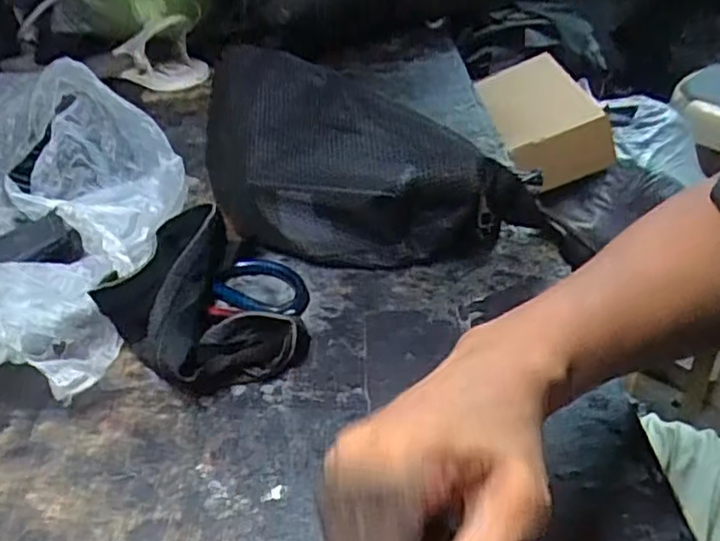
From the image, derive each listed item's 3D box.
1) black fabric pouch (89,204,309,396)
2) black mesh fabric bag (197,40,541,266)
[{"bbox_3d":[-0.116,0.019,0.452,0.104,0.049,0.163,-28,42,-25],"label":"black fabric pouch"},{"bbox_3d":[-0.016,-0.079,0.514,0.283,0.115,0.109,14,42,26],"label":"black mesh fabric bag"}]

